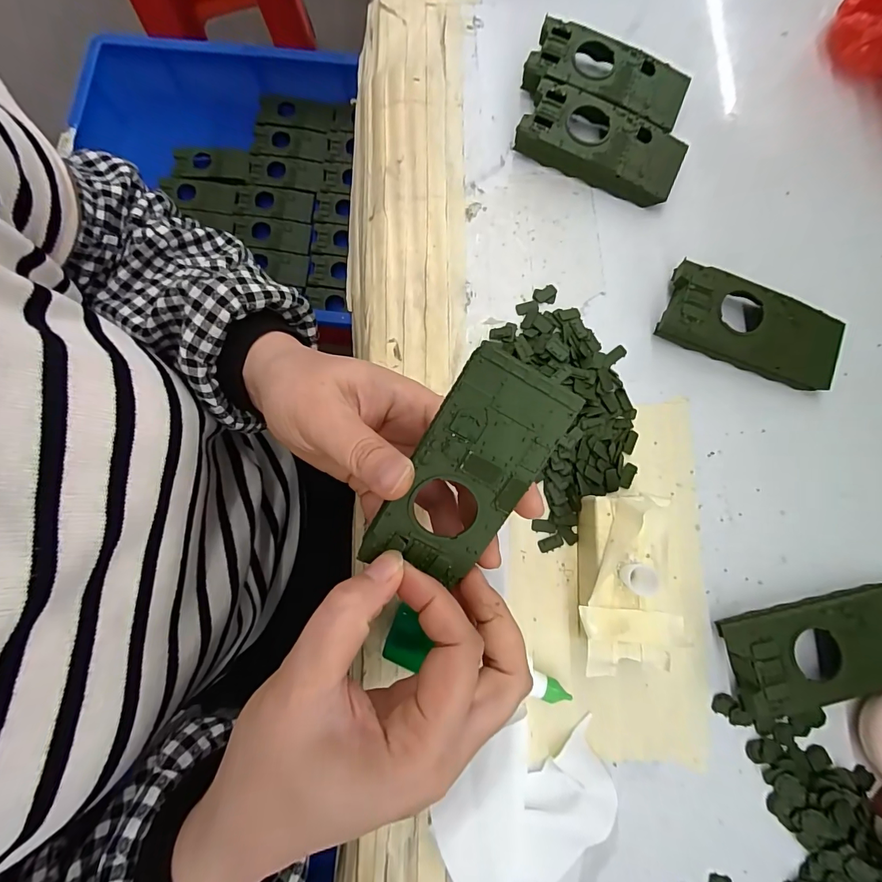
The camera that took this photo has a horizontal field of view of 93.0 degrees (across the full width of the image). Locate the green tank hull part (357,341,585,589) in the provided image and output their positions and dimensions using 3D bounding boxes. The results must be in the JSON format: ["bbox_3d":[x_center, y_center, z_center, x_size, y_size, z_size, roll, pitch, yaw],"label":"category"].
[{"bbox_3d":[0.009,0.014,0.167,0.044,0.012,0.098,35,105,5],"label":"green tank hull part"}]

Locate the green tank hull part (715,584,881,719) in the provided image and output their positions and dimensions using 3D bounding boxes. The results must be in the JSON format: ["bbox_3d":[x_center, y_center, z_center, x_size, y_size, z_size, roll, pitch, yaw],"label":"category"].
[{"bbox_3d":[0.205,0.110,0.225,0.102,0.020,0.048,-10,80,-3],"label":"green tank hull part"}]

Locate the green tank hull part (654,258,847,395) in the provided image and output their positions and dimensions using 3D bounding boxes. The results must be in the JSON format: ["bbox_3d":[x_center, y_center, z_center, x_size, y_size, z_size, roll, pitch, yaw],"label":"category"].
[{"bbox_3d":[0.187,-0.068,0.254,0.104,0.021,0.045,20,80,2],"label":"green tank hull part"}]

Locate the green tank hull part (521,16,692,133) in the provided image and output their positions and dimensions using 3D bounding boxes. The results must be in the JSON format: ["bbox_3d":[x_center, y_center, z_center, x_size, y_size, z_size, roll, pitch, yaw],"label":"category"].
[{"bbox_3d":[0.110,-0.239,0.282,0.104,0.021,0.050,21,80,2],"label":"green tank hull part"}]

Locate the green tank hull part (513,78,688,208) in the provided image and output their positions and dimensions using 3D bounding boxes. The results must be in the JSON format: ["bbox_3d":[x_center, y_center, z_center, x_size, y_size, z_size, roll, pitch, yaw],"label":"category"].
[{"bbox_3d":[0.104,-0.194,0.276,0.103,0.021,0.046,24,80,3],"label":"green tank hull part"}]

